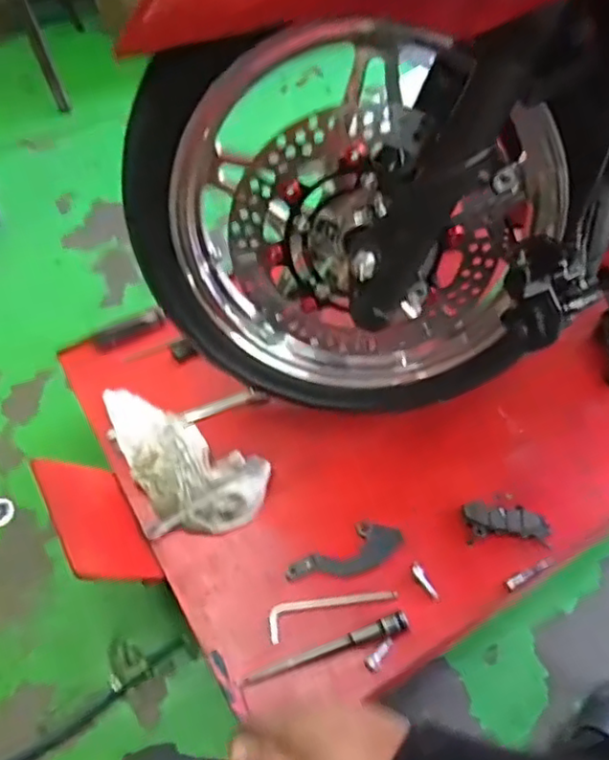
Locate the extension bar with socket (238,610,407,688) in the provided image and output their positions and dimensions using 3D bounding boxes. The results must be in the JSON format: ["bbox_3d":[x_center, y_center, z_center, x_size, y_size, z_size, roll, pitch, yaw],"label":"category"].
[{"bbox_3d":[0.023,0.273,0.633,0.174,0.022,0.018,-17,55,-11],"label":"extension bar with socket"}]

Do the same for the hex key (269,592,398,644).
[{"bbox_3d":[0.028,0.236,0.664,0.135,0.005,0.034,-18,60,-6],"label":"hex key"}]

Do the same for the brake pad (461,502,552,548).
[{"bbox_3d":[0.228,0.158,0.709,0.095,0.021,0.044,4,54,5],"label":"brake pad"}]

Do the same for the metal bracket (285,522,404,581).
[{"bbox_3d":[0.047,0.197,0.698,0.129,0.009,0.049,-26,57,-17],"label":"metal bracket"}]

